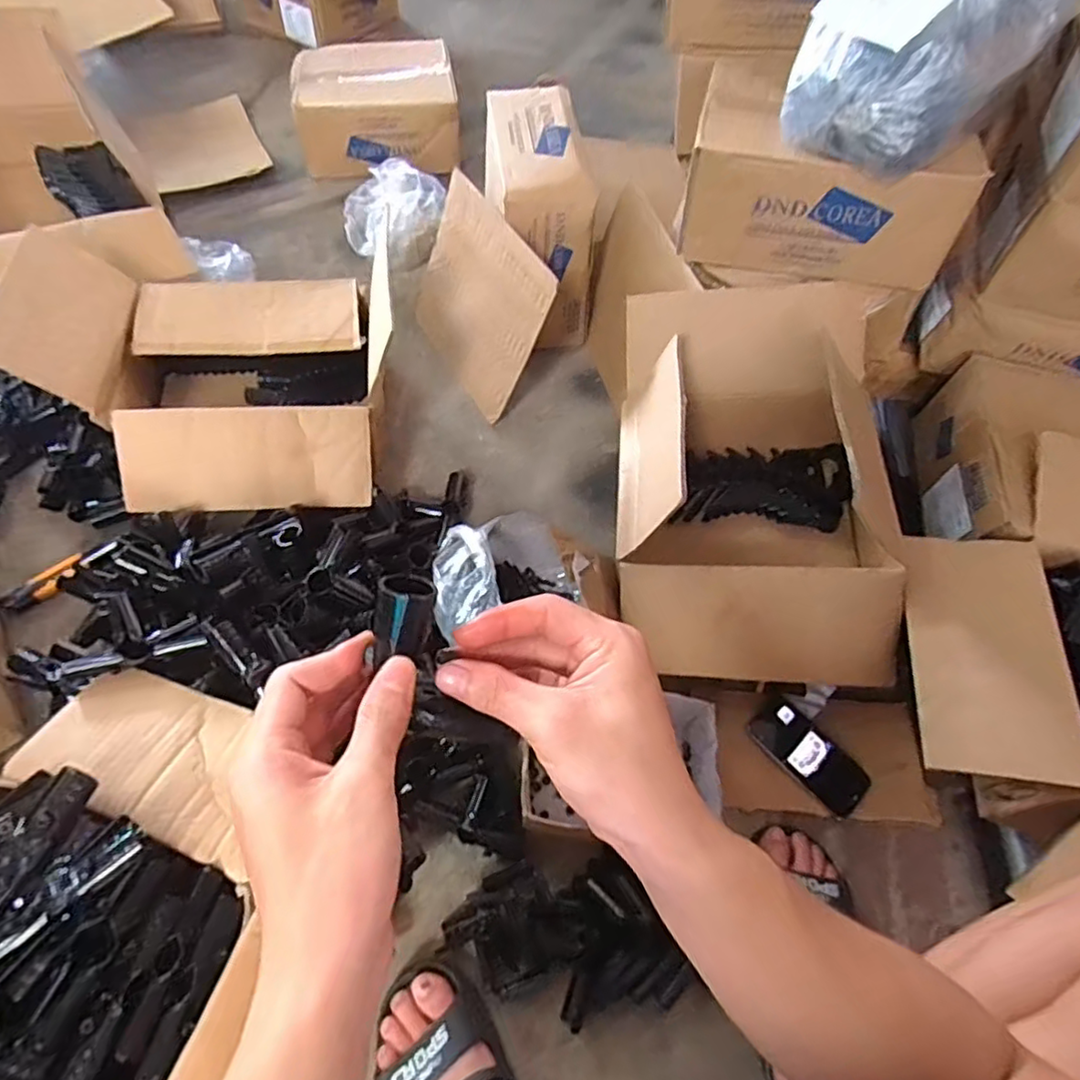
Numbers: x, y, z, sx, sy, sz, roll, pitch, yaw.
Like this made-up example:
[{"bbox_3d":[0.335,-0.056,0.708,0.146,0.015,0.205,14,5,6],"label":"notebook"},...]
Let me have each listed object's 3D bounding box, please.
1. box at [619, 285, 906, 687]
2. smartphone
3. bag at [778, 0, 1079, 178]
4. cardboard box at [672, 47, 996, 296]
[{"bbox_3d":[0.262,-0.072,0.820,0.317,0.255,0.485,7,59,-1],"label":"box"},{"bbox_3d":[0.331,0.262,0.778,0.071,0.012,0.145,-34,67,-22],"label":"smartphone"},{"bbox_3d":[0.398,-0.530,0.679,0.218,0.166,0.214,38,63,17],"label":"bag"},{"bbox_3d":[0.369,-0.502,0.854,0.328,0.150,0.286,12,59,3],"label":"cardboard box"}]

